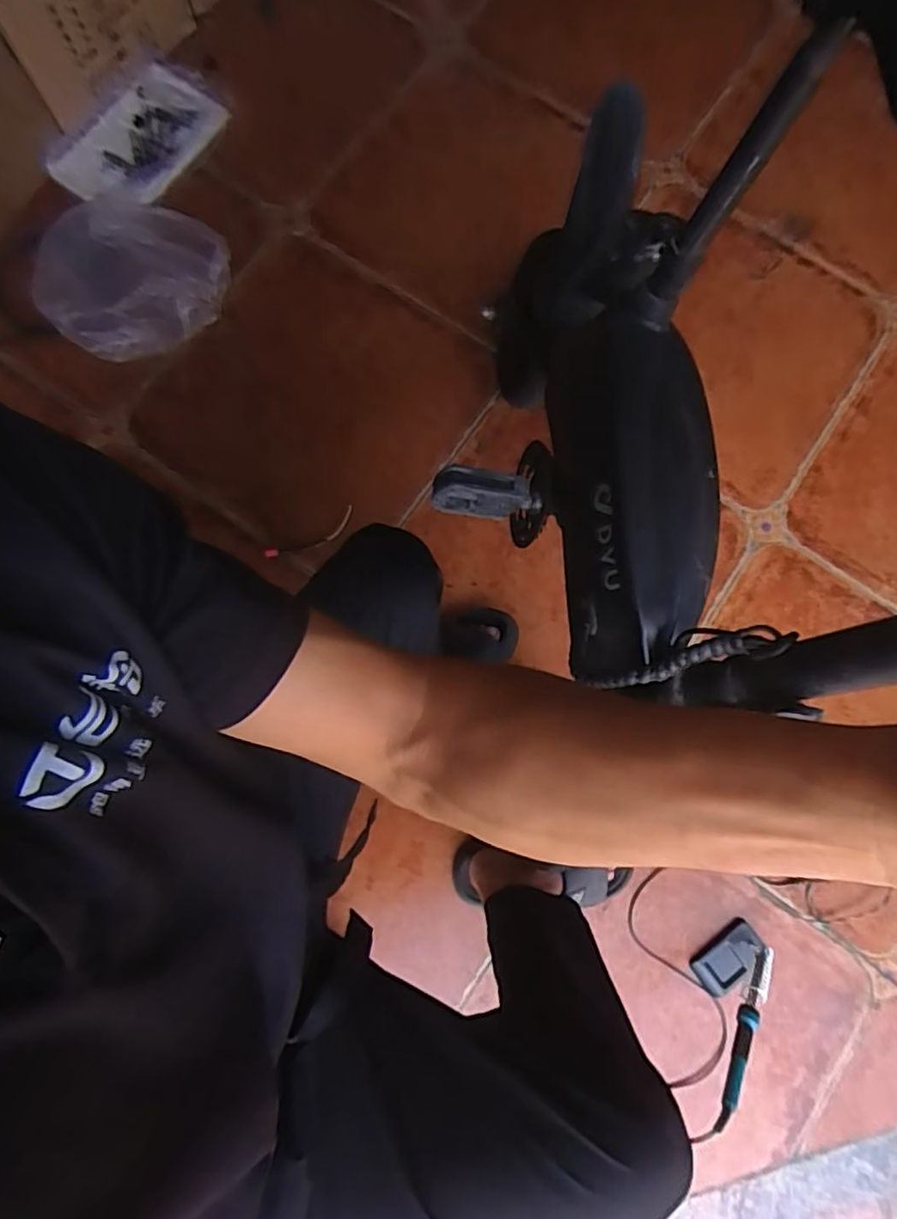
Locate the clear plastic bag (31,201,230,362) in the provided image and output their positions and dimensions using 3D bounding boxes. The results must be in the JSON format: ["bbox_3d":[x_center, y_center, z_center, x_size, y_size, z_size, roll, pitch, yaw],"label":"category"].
[{"bbox_3d":[-0.524,-0.559,1.022,0.300,0.088,0.251,-31,82,-6],"label":"clear plastic bag"}]

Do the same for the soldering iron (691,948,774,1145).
[{"bbox_3d":[0.373,0.544,0.778,0.026,0.025,0.268,42,49,8],"label":"soldering iron"}]

